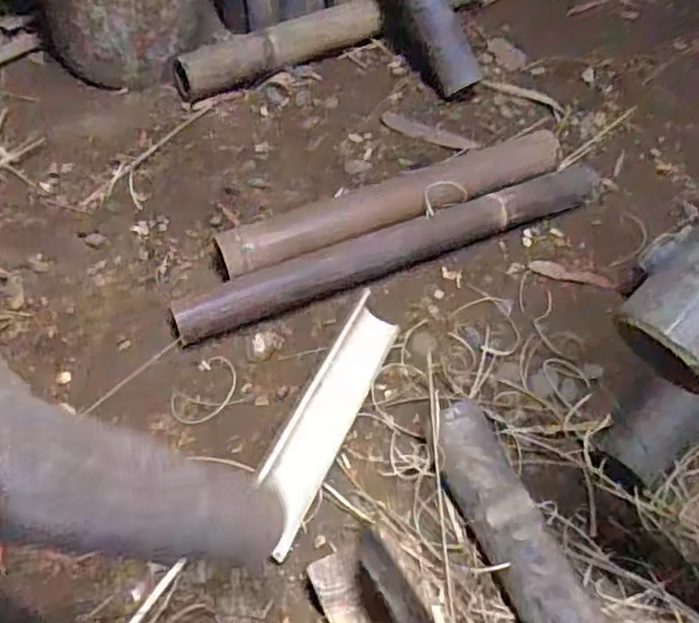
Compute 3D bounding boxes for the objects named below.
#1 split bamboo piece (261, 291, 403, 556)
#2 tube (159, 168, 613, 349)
[{"bbox_3d":[-0.025,0.121,0.772,0.061,0.063,0.324,22,55,11],"label":"split bamboo piece"},{"bbox_3d":[0.090,-0.108,0.966,0.726,0.058,0.077,-20,57,-19],"label":"tube"}]

